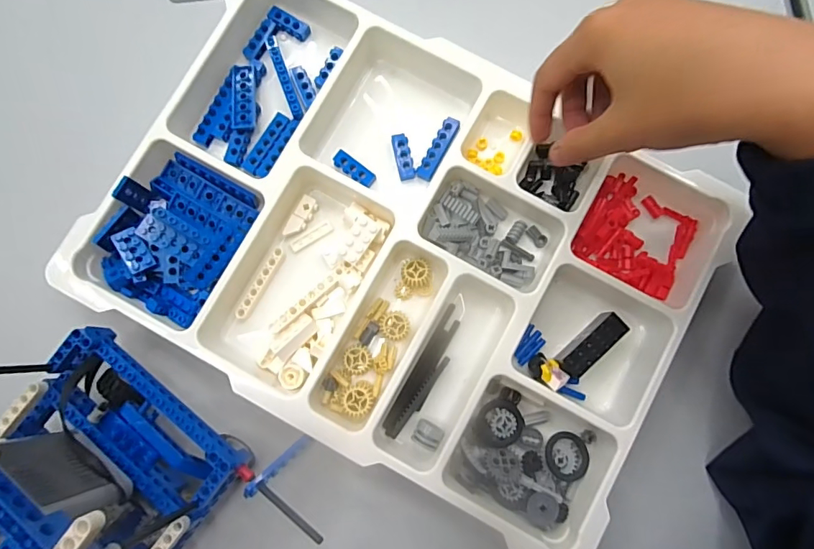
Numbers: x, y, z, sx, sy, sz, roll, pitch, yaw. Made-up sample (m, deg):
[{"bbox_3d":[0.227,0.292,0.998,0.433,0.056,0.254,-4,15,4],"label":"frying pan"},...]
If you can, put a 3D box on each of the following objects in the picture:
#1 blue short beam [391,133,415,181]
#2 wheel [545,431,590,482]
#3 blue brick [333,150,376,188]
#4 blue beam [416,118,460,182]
[{"bbox_3d":[-0.002,-0.084,0.336,0.012,0.008,0.032,-13,80,-5],"label":"blue short beam"},{"bbox_3d":[0.106,0.119,0.305,0.030,0.006,0.029,0,80,-3],"label":"wheel"},{"bbox_3d":[-0.037,-0.075,0.335,0.032,0.006,0.013,37,80,4],"label":"blue brick"},{"bbox_3d":[0.023,-0.089,0.332,0.012,0.009,0.047,29,80,3],"label":"blue beam"}]

